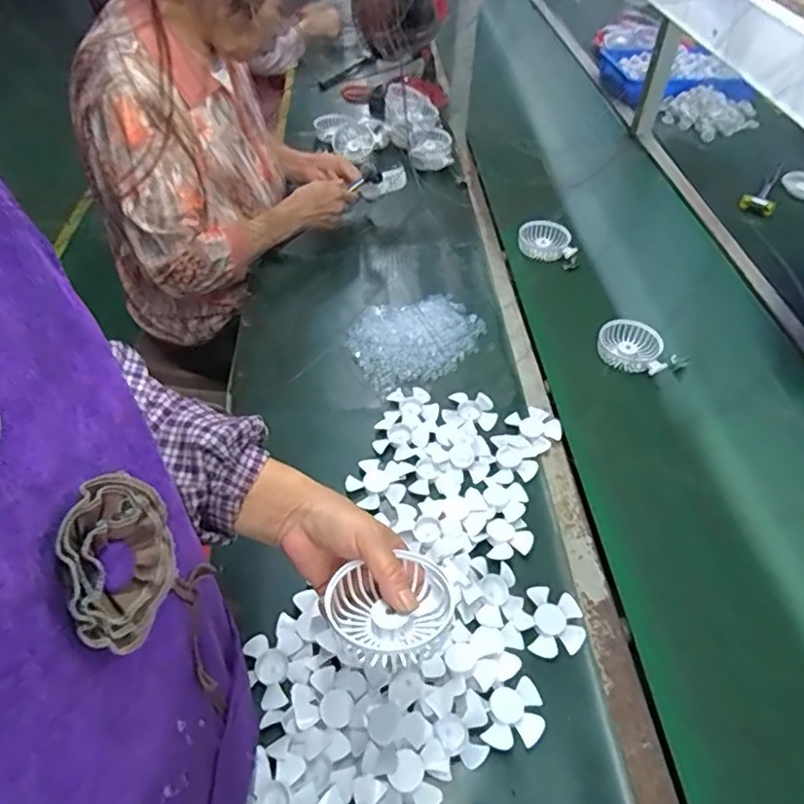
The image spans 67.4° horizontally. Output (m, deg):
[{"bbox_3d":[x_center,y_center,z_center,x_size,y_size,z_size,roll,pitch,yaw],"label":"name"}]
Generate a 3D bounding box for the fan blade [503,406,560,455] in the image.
[{"bbox_3d":[0.181,0.034,0.810,0.057,0.007,0.067,-25,52,-25],"label":"fan blade"}]

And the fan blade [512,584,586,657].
[{"bbox_3d":[0.156,0.232,0.633,0.070,0.011,0.071,2,45,-2],"label":"fan blade"}]

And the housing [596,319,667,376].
[{"bbox_3d":[0.352,-0.085,0.926,0.105,0.031,0.090,20,48,16],"label":"housing"}]

